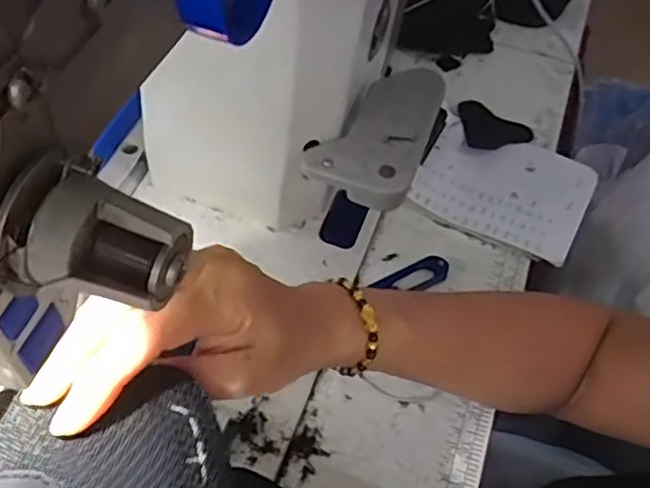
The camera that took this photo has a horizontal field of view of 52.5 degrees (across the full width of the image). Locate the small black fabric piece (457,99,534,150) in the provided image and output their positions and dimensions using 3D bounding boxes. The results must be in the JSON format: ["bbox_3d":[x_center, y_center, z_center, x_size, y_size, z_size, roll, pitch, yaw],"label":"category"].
[{"bbox_3d":[0.147,-0.103,0.567,0.057,0.008,0.062,-5,56,-1],"label":"small black fabric piece"}]

